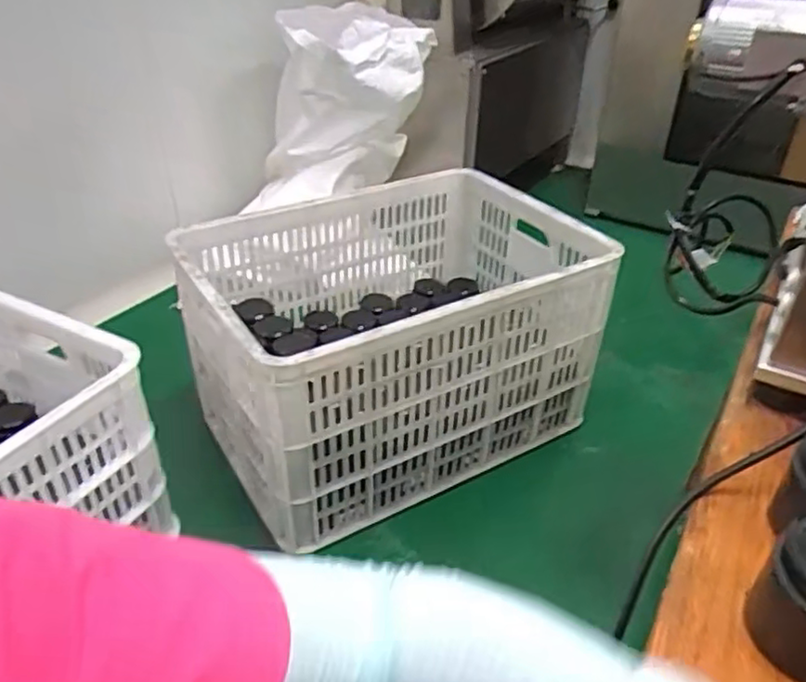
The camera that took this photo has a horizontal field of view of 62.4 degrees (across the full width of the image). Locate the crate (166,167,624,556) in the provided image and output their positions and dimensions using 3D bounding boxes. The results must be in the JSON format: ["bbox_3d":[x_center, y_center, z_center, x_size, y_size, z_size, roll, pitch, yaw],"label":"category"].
[{"bbox_3d":[-0.030,-0.033,1.154,0.621,0.336,0.472,-20,40,-26],"label":"crate"}]

